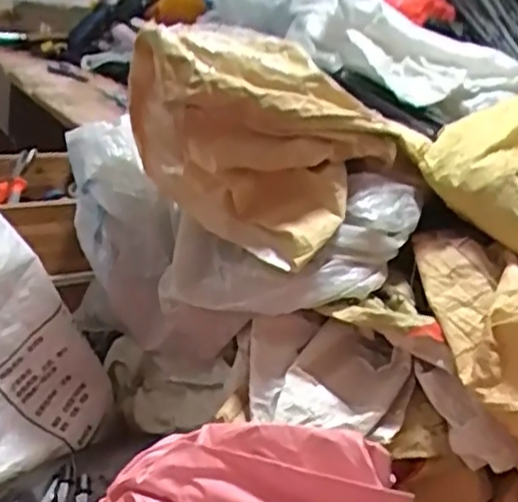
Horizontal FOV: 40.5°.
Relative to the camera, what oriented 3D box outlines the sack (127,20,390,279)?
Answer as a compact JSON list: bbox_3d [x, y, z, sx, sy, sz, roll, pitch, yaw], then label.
[{"bbox_3d":[0.006,-0.110,0.734,0.268,0.214,0.116,3,23,-7],"label":"sack"}]

